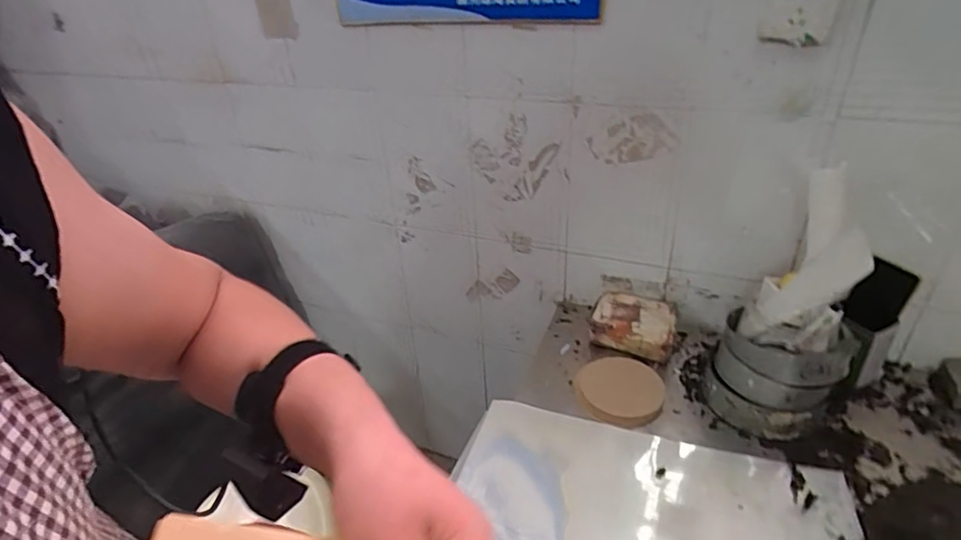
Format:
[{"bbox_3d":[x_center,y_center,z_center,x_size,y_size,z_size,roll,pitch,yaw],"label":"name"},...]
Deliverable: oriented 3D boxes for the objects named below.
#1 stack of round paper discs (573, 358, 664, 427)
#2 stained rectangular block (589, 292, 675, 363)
[{"bbox_3d":[0.229,0.197,0.893,0.134,0.015,0.132,-6,33,-2],"label":"stack of round paper discs"},{"bbox_3d":[0.283,0.104,1.006,0.147,0.061,0.115,12,36,23],"label":"stained rectangular block"}]

